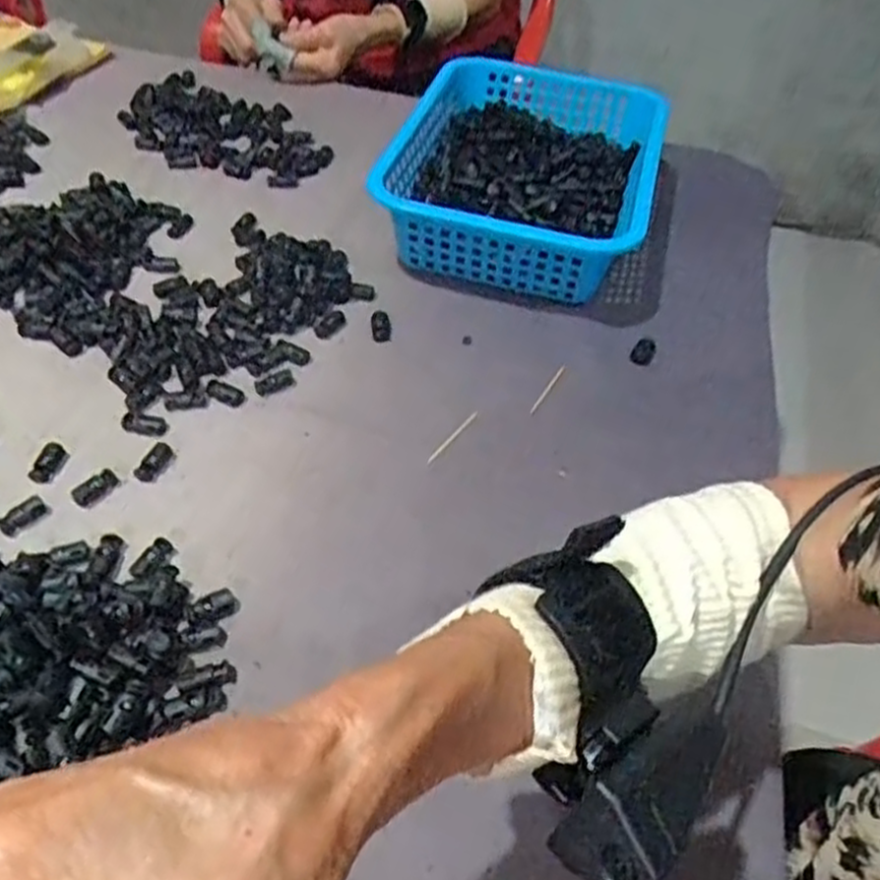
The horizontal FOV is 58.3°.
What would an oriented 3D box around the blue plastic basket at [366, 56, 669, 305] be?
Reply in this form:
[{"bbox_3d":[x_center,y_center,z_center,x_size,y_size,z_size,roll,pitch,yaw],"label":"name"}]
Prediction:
[{"bbox_3d":[0.075,-0.238,0.708,0.208,0.097,0.283,12,47,7],"label":"blue plastic basket"}]

